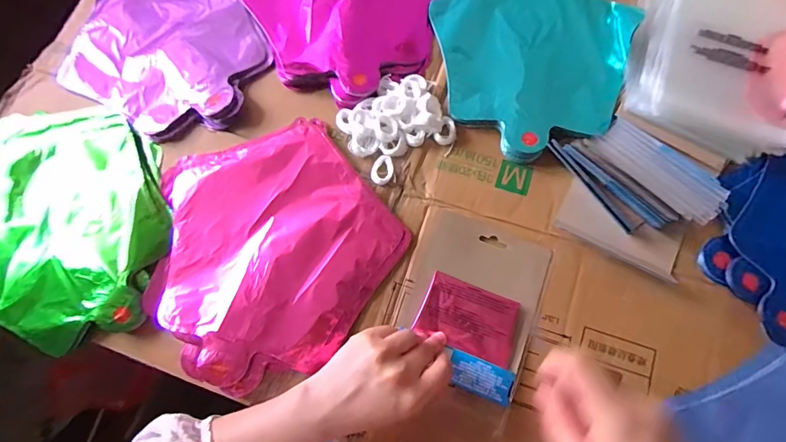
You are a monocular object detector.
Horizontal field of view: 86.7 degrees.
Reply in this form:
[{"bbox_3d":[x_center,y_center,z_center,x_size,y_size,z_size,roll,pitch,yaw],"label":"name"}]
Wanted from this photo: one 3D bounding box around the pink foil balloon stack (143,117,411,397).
[{"bbox_3d":[-0.129,0.020,0.413,0.237,0.012,0.244,-37,76,-8],"label":"pink foil balloon stack"}]

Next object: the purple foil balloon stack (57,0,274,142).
[{"bbox_3d":[-0.264,-0.211,0.490,0.238,0.024,0.230,5,74,4],"label":"purple foil balloon stack"}]

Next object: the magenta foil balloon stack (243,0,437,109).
[{"bbox_3d":[-0.059,-0.257,0.493,0.232,0.027,0.233,24,76,9],"label":"magenta foil balloon stack"}]

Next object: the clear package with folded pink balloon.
[{"bbox_3d":[0.068,0.086,0.397,0.129,0.017,0.176,20,76,8],"label":"clear package with folded pink balloon"}]

